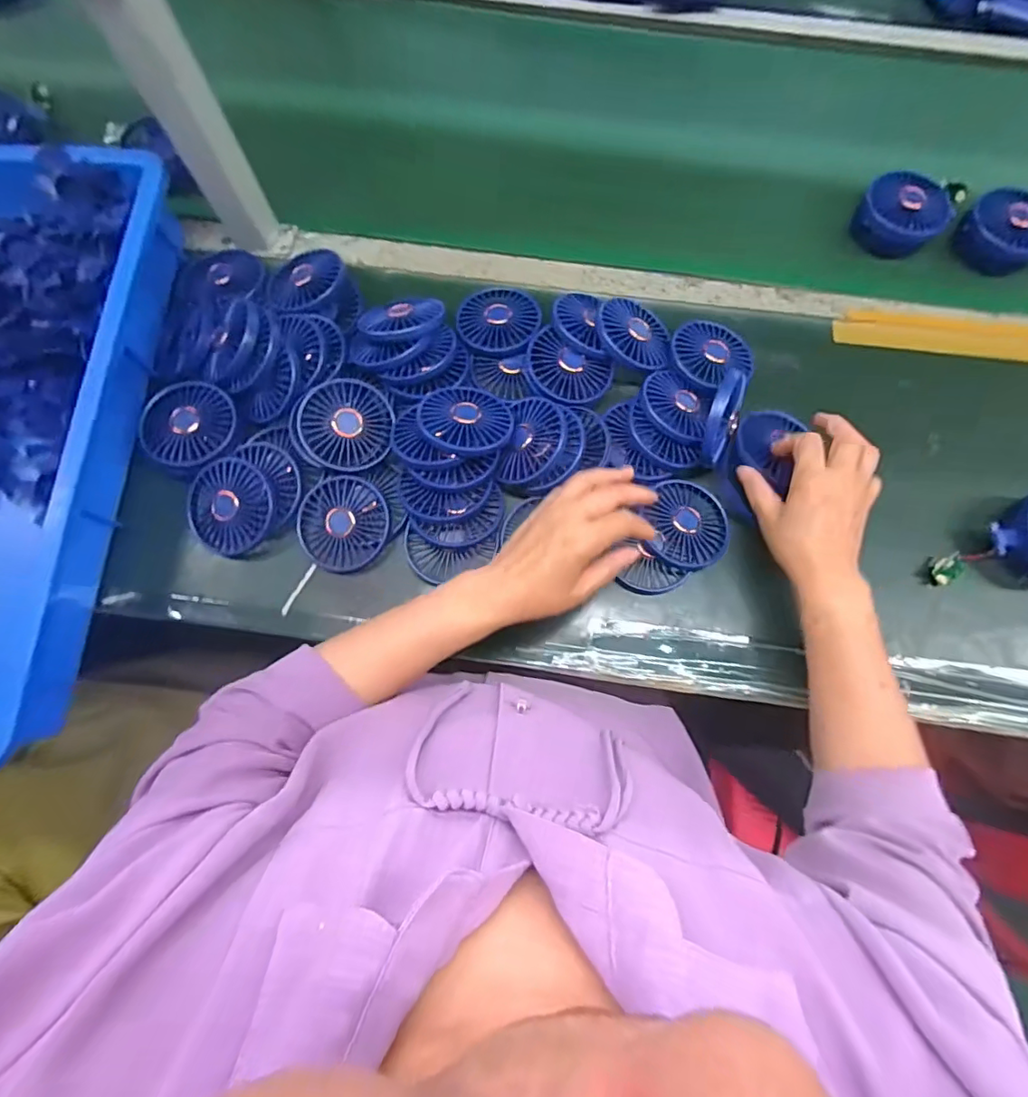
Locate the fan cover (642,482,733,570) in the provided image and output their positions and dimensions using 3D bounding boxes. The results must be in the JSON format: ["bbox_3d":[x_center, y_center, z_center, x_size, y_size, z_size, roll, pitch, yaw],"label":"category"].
[{"bbox_3d":[0.162,-0.021,0.491,0.076,0.018,0.082,24,75,6],"label":"fan cover"}]

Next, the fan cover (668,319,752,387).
[{"bbox_3d":[0.199,-0.196,0.532,0.082,0.016,0.076,-18,74,-6],"label":"fan cover"}]

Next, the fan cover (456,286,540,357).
[{"bbox_3d":[-0.015,-0.239,0.551,0.082,0.013,0.085,3,73,0],"label":"fan cover"}]

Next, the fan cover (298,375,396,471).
[{"bbox_3d":[-0.159,-0.119,0.502,0.090,0.022,0.081,-39,99,-13],"label":"fan cover"}]

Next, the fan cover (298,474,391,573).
[{"bbox_3d":[-0.160,-0.024,0.496,0.084,0.022,0.087,-28,76,-8],"label":"fan cover"}]

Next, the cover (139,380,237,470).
[{"bbox_3d":[-0.311,-0.118,0.501,0.082,0.024,0.084,27,75,7],"label":"cover"}]

